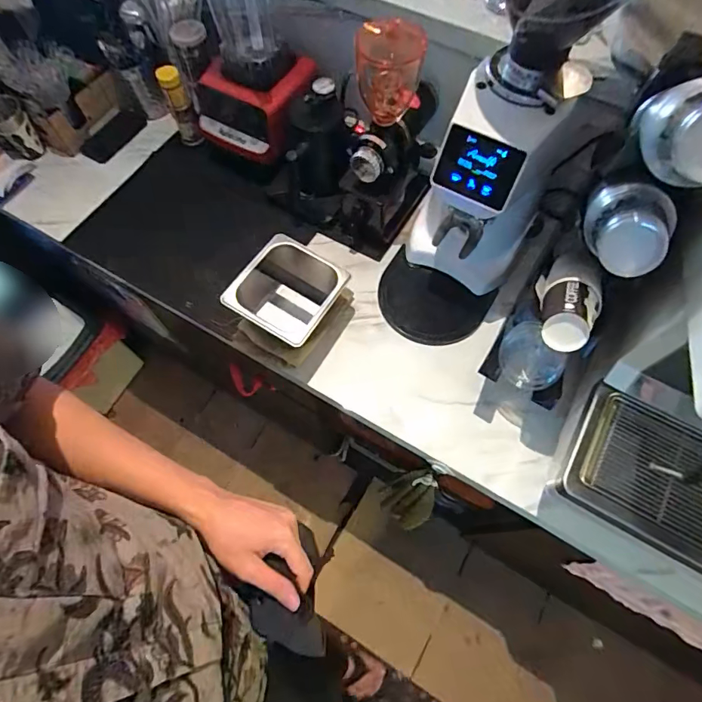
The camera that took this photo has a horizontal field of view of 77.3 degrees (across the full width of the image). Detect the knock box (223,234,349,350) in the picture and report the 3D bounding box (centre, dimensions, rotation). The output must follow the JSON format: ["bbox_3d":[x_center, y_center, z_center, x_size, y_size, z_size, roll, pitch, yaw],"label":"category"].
[{"bbox_3d":[-0.113,-0.090,0.800,0.168,0.121,0.168,27,68,13],"label":"knock box"}]

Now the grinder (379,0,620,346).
[{"bbox_3d":[0.184,-0.264,0.608,0.210,0.631,0.255,24,68,12],"label":"grinder"}]

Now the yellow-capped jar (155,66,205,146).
[{"bbox_3d":[-0.361,-0.514,0.936,0.048,0.172,0.045,0,65,1],"label":"yellow-capped jar"}]

